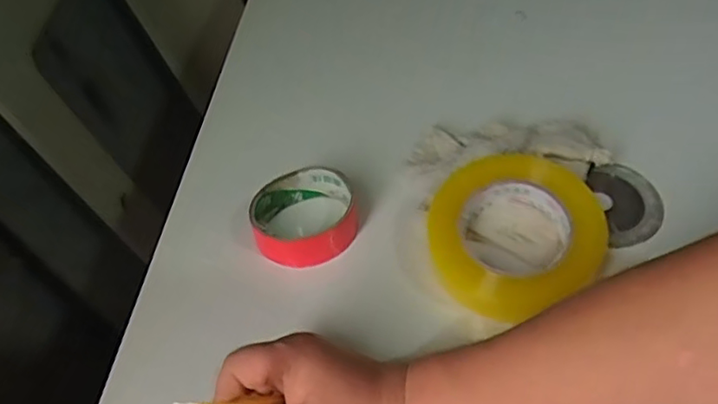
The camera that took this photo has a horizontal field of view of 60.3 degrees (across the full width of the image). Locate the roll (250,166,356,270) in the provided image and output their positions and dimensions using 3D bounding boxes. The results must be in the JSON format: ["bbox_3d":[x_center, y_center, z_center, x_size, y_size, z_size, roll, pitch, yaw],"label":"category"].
[{"bbox_3d":[-0.044,0.012,0.508,0.085,0.035,0.077,-13,48,-7],"label":"roll"}]

